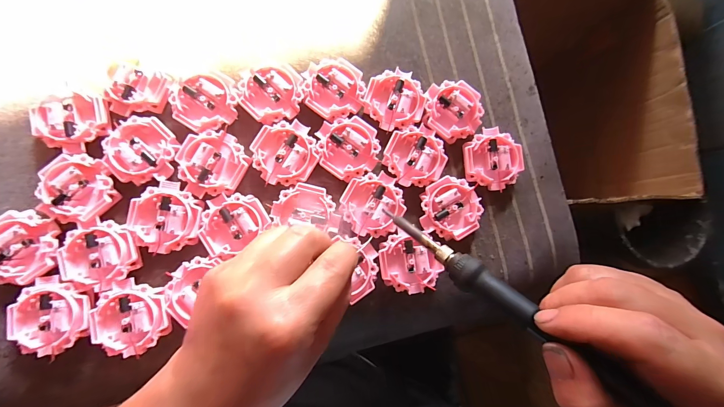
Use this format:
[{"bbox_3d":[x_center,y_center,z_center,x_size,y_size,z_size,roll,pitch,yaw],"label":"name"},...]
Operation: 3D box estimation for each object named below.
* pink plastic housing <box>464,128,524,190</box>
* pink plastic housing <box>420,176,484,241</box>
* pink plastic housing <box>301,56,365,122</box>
[{"bbox_3d":[0.118,-0.040,0.278,0.050,0.013,0.054,-11,85,-6],"label":"pink plastic housing"},{"bbox_3d":[0.077,0.005,0.269,0.051,0.013,0.051,1,84,-5],"label":"pink plastic housing"},{"bbox_3d":[-0.025,-0.099,0.271,0.050,0.016,0.050,1,84,-5],"label":"pink plastic housing"}]

